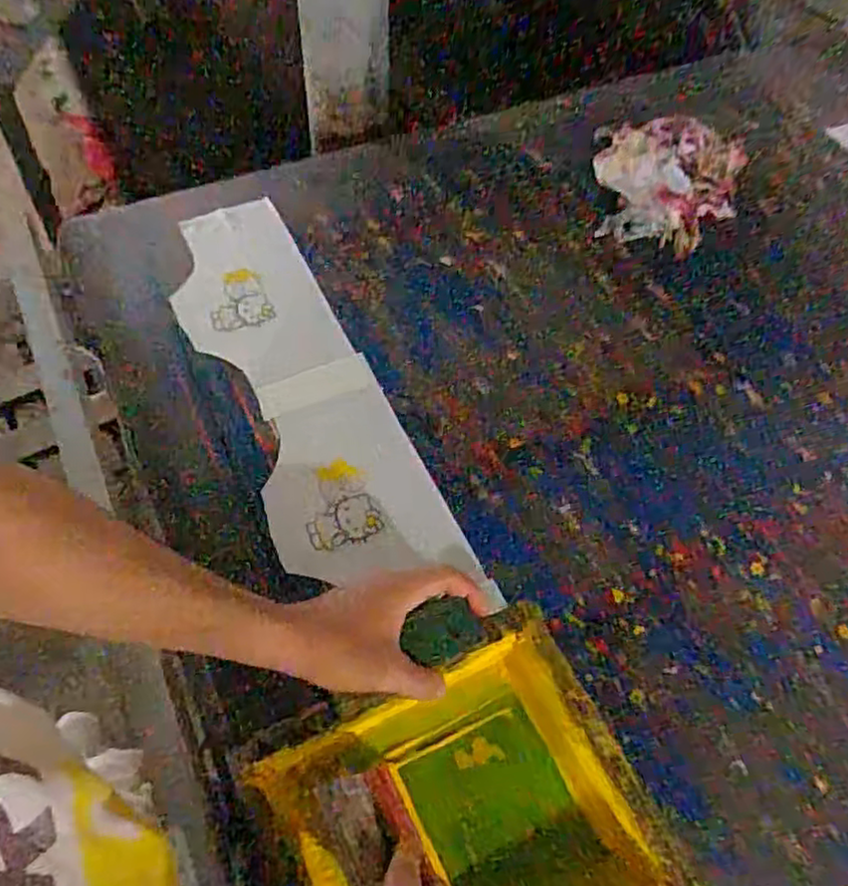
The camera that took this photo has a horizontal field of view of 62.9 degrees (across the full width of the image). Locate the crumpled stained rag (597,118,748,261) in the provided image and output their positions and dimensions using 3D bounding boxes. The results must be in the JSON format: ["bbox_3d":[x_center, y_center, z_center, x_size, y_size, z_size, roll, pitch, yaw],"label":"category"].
[{"bbox_3d":[0.314,-0.336,0.871,0.183,0.090,0.185,10,54,4],"label":"crumpled stained rag"}]

